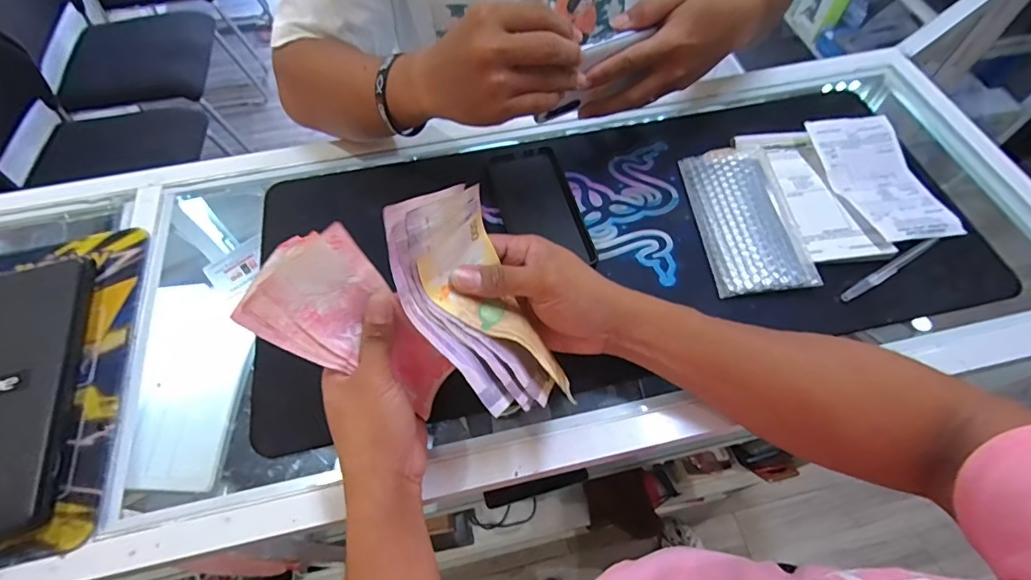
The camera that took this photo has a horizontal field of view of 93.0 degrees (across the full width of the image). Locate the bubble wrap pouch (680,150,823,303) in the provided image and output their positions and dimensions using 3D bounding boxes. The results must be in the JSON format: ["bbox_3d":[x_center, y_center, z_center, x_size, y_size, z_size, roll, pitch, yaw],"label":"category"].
[{"bbox_3d":[0.227,-0.073,0.486,0.087,0.020,0.168,-5,60,-2],"label":"bubble wrap pouch"}]

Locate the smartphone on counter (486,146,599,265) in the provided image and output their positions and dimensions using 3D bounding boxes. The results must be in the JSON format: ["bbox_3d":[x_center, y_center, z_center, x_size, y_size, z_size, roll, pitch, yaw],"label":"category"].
[{"bbox_3d":[0.022,-0.086,0.501,0.076,0.014,0.152,-16,61,-8],"label":"smartphone on counter"}]

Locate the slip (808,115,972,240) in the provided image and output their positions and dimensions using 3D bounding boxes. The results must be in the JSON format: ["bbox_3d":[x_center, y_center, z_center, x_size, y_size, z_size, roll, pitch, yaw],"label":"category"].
[{"bbox_3d":[0.377,-0.117,0.504,0.098,0.029,0.153,-13,61,-6],"label":"slip"}]

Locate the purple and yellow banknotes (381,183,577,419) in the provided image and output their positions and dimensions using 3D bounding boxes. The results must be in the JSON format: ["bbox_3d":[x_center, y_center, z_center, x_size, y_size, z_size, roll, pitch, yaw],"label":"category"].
[{"bbox_3d":[-0.024,0.014,0.329,0.078,0.047,0.164,-32,95,-16],"label":"purple and yellow banknotes"}]

